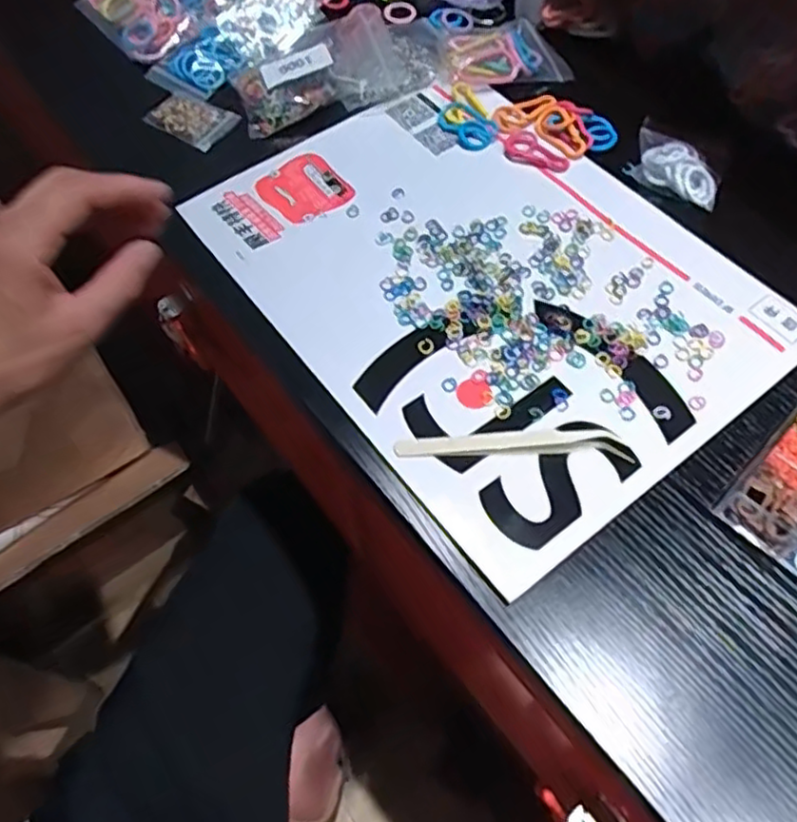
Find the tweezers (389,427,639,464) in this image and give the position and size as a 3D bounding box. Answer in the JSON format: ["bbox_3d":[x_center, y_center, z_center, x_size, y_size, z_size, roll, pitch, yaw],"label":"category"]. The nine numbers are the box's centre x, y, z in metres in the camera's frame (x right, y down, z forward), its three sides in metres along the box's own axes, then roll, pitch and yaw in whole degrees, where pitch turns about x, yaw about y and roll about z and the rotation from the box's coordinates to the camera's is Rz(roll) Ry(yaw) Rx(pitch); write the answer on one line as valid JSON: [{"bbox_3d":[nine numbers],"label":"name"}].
[{"bbox_3d":[0.059,0.016,0.354,0.117,0.005,0.018,0,61,4],"label":"tweezers"}]

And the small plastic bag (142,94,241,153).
[{"bbox_3d":[-0.149,-0.211,0.489,0.055,0.014,0.038,22,65,15],"label":"small plastic bag"}]

